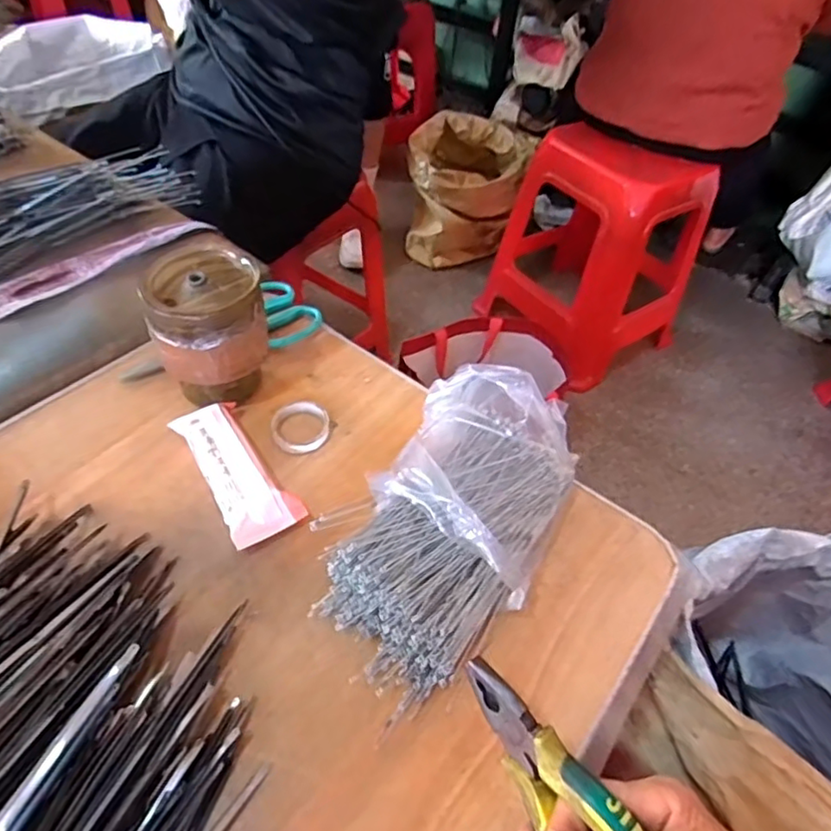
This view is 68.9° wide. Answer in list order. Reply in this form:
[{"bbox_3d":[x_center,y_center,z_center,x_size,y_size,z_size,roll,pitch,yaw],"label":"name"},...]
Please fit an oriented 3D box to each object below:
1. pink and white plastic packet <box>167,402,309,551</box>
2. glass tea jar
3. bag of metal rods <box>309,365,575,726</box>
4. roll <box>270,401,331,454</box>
[{"bbox_3d":[-0.132,0.036,0.443,0.049,0.021,0.121,-25,55,-27],"label":"pink and white plastic packet"},{"bbox_3d":[-0.161,-0.065,0.479,0.082,0.103,0.083,4,47,-4],"label":"glass tea jar"},{"bbox_3d":[0.033,0.057,0.419,0.129,0.070,0.249,30,51,19],"label":"bag of metal rods"},{"bbox_3d":[-0.093,0.009,0.491,0.046,0.011,0.046,4,47,-4],"label":"roll"}]

